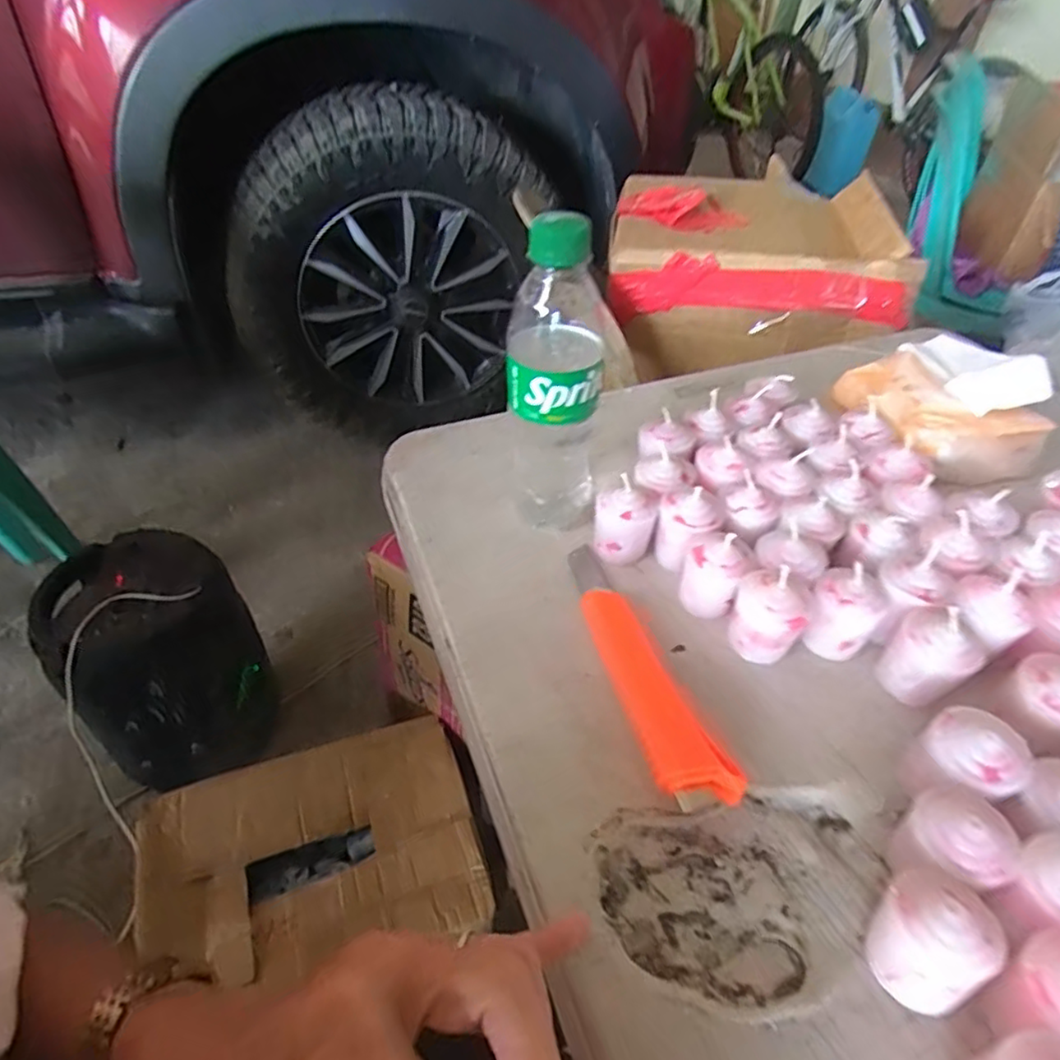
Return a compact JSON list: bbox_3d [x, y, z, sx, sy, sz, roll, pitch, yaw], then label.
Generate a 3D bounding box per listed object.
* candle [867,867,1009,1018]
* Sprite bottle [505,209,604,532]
[{"bbox_3d":[0.154,0.159,0.245,0.038,0.045,0.037,2,45,-2],"label":"candle"},{"bbox_3d":[0.013,-0.080,0.375,0.055,0.190,0.052,3,45,0],"label":"Sprite bottle"}]

